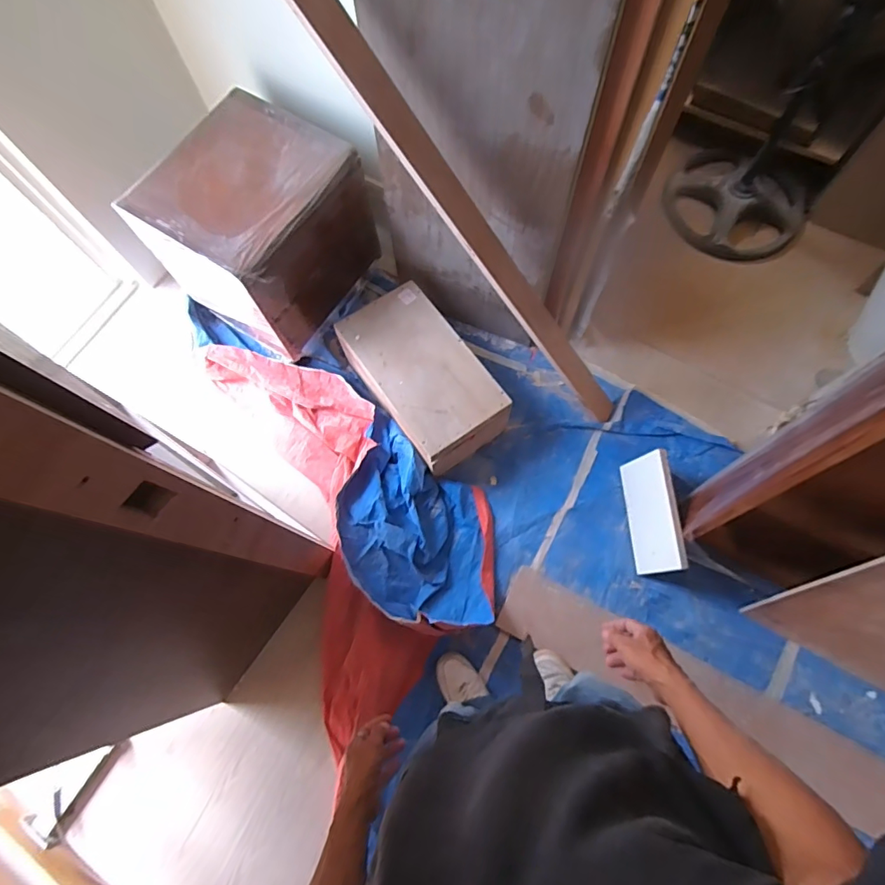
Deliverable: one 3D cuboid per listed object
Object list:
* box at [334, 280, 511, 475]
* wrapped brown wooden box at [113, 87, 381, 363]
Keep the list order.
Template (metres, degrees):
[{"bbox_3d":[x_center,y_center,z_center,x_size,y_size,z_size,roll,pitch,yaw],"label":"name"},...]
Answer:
[{"bbox_3d":[-0.062,-0.190,1.464,0.278,0.195,0.502,-34,73,-9],"label":"box"},{"bbox_3d":[-0.511,-0.616,1.419,0.468,0.388,0.461,33,76,12],"label":"wrapped brown wooden box"}]

